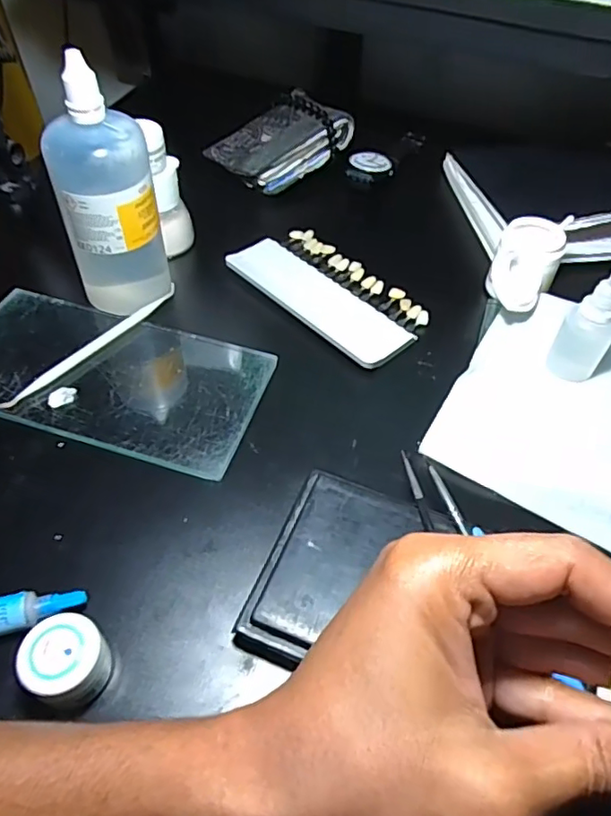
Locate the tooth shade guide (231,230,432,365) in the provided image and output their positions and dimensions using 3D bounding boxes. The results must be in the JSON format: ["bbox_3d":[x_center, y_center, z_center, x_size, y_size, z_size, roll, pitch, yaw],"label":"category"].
[{"bbox_3d":[0.017,-0.086,0.433,0.076,0.009,0.149,-34,59,-26],"label":"tooth shade guide"}]

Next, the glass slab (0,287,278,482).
[{"bbox_3d":[-0.125,-0.023,0.371,0.192,0.011,0.104,15,51,11],"label":"glass slab"}]

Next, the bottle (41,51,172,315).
[{"bbox_3d":[-0.122,-0.128,0.367,0.051,0.144,0.056,29,55,21],"label":"bottle"}]

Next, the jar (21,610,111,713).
[{"bbox_3d":[-0.102,0.110,0.252,0.031,0.031,0.031,1,50,-1],"label":"jar"}]

